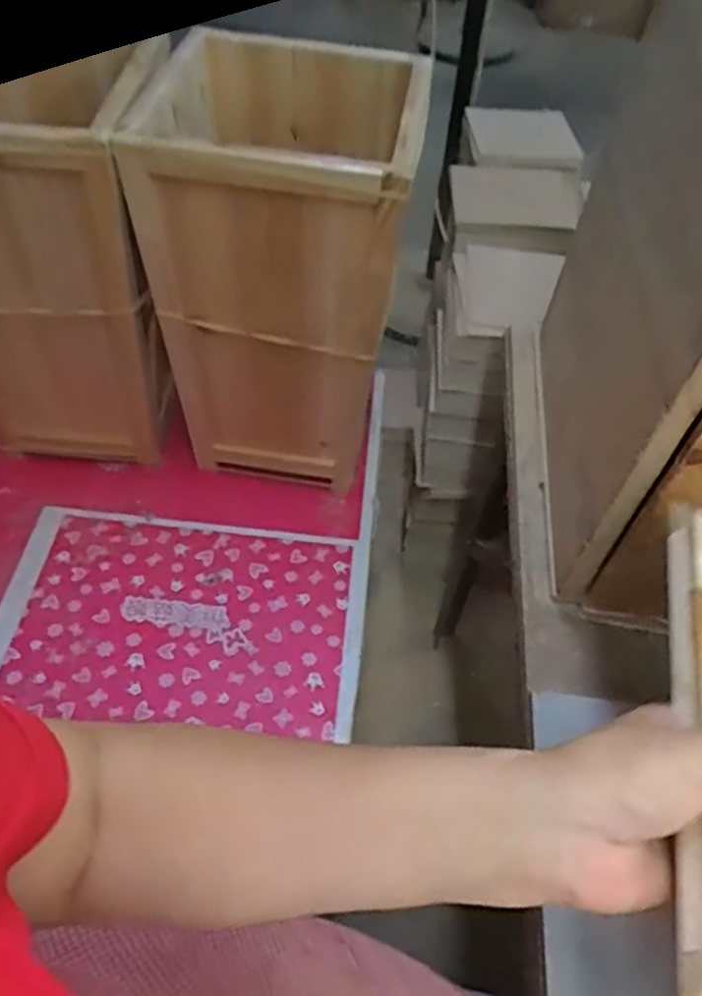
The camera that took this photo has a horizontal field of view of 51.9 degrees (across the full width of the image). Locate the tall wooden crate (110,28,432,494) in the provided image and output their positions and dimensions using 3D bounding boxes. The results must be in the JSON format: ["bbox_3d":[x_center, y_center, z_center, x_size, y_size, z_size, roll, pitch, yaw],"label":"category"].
[{"bbox_3d":[-0.081,-0.238,0.842,0.258,0.437,0.284,8,51,1],"label":"tall wooden crate"}]

